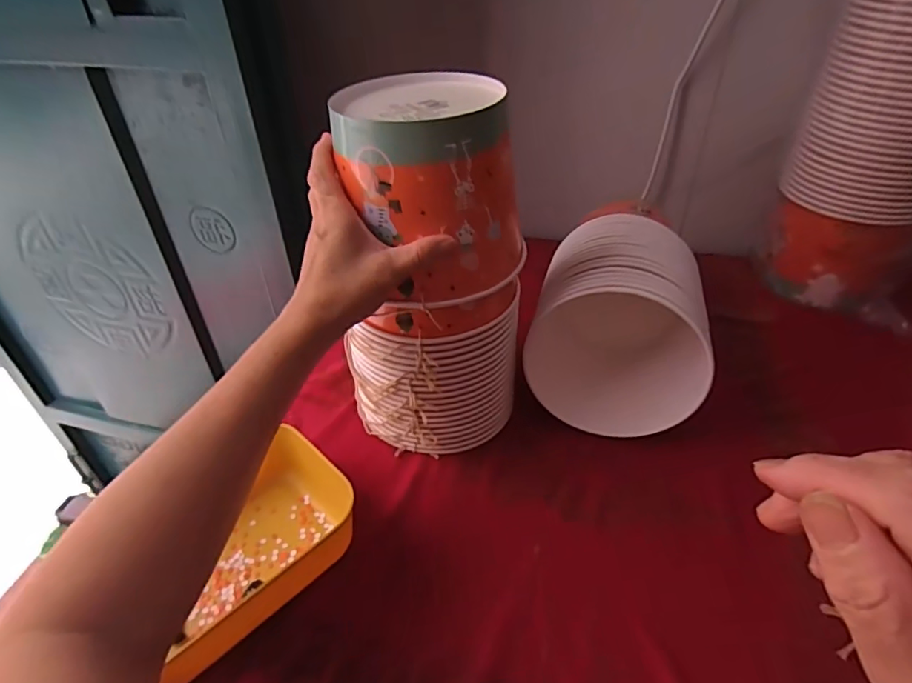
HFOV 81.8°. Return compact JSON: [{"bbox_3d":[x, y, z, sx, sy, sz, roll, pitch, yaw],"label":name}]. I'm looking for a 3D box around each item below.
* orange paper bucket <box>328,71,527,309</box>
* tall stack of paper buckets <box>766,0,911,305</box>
[{"bbox_3d":[-0.016,-0.124,0.418,0.135,0.129,0.132,-3,40,2],"label":"orange paper bucket"},{"bbox_3d":[0.475,-0.245,0.585,0.141,0.403,0.131,11,42,17],"label":"tall stack of paper buckets"}]

